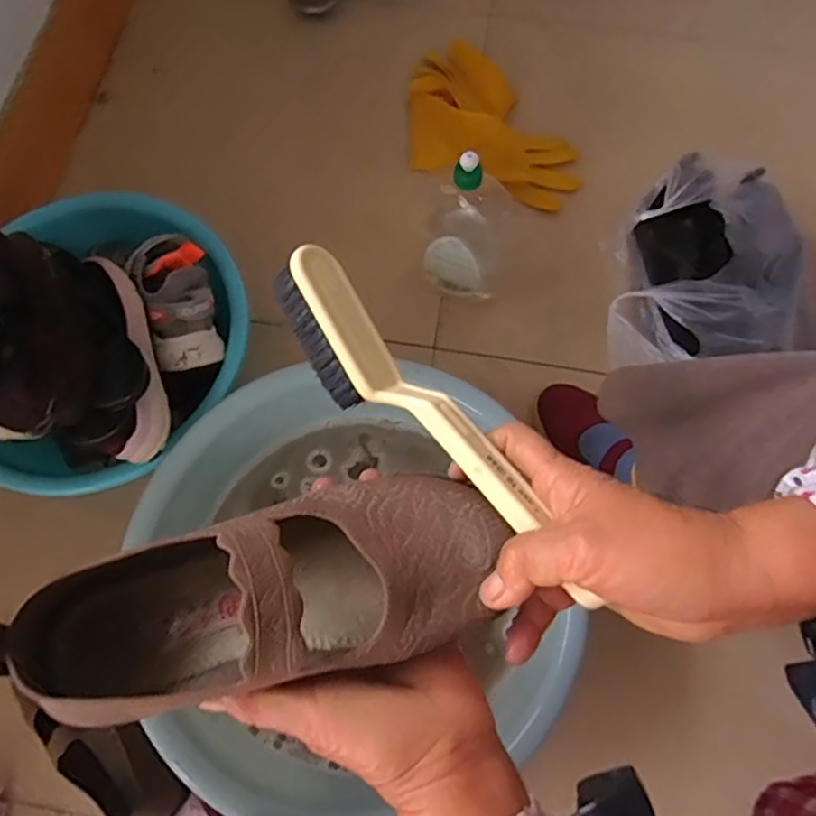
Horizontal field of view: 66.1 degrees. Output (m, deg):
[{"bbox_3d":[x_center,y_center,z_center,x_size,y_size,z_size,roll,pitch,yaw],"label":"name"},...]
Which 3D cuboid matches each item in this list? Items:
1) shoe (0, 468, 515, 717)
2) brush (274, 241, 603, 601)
[{"bbox_3d":[-0.067,0.088,0.298,0.227,0.072,0.079,-15,74,1],"label":"shoe"},{"bbox_3d":[0.011,0.006,0.328,0.047,0.034,0.226,-43,77,-10],"label":"brush"}]

